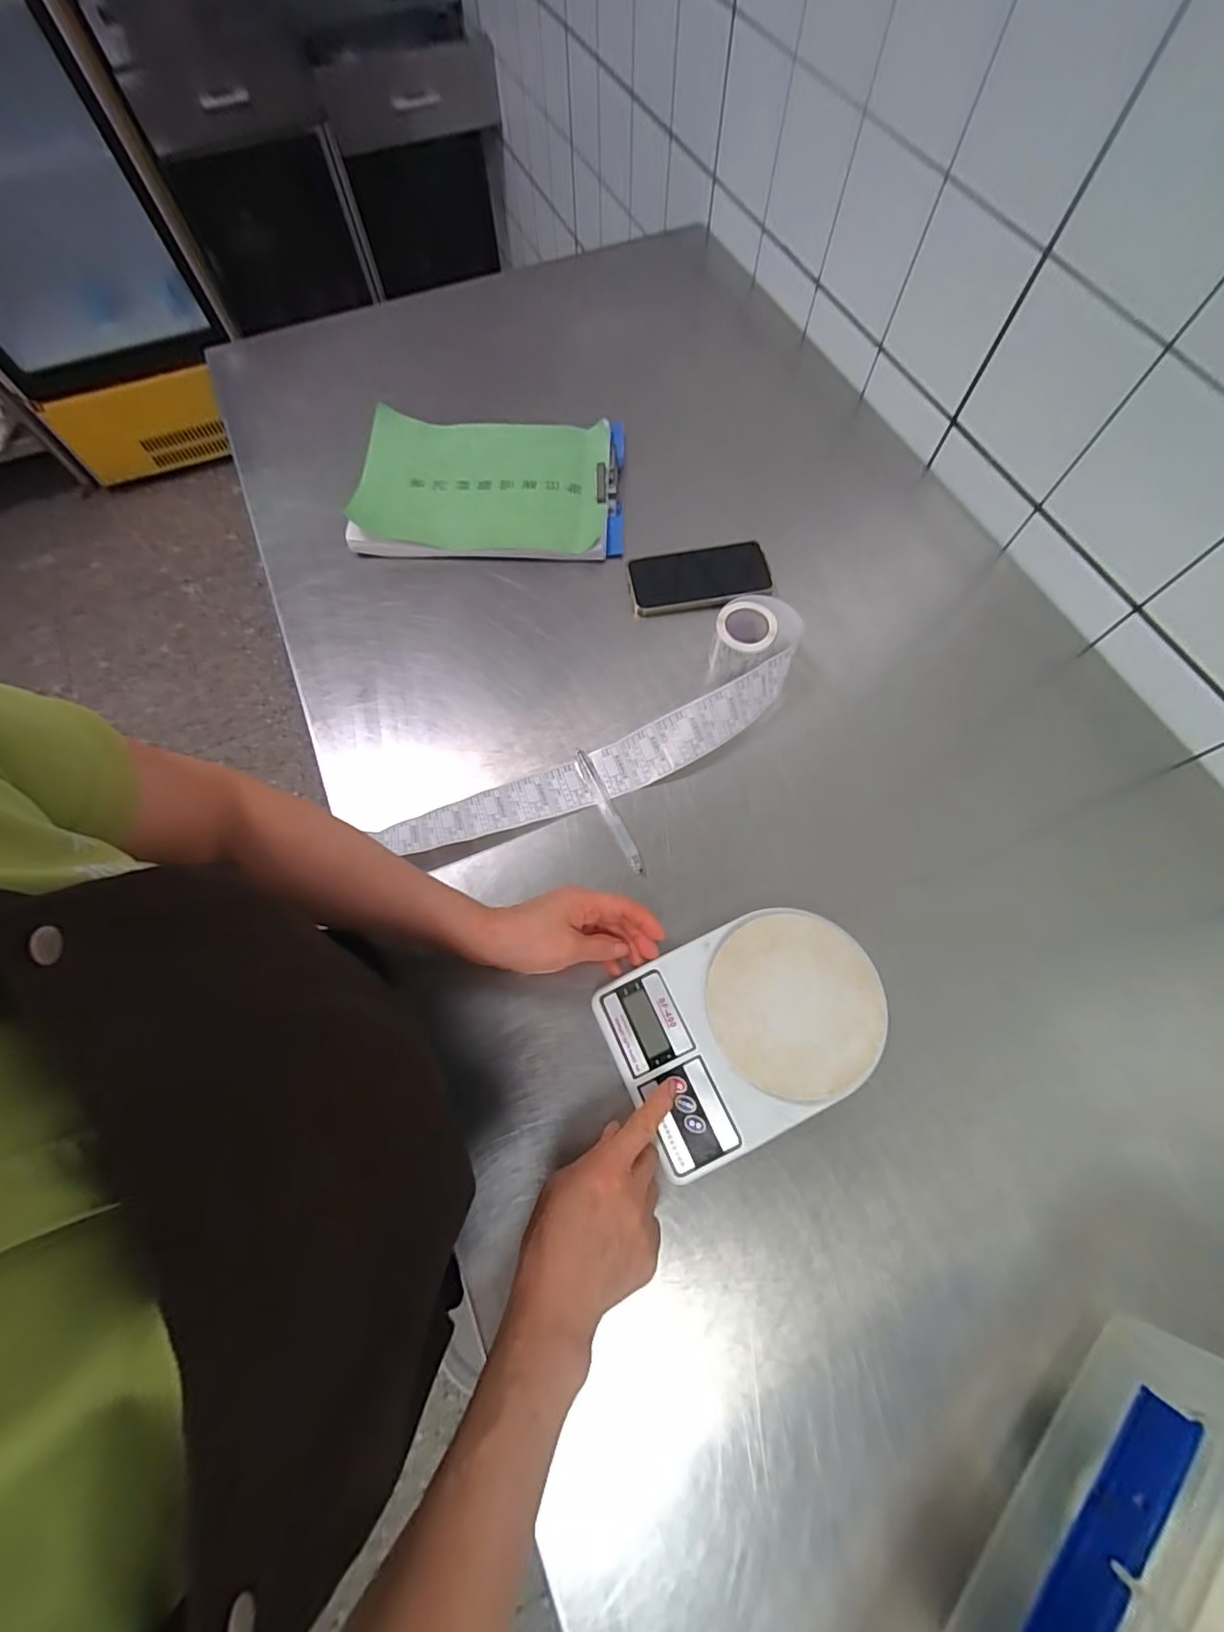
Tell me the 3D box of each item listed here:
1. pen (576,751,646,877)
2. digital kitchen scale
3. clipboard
[{"bbox_3d":[-0.002,-0.005,0.505,0.014,0.011,0.131,-27,72,-8],"label":"pen"},{"bbox_3d":[0.105,0.166,0.432,0.204,0.032,0.151,-23,72,-7],"label":"digital kitchen scale"},{"bbox_3d":[-0.137,-0.382,0.637,0.290,0.024,0.209,2,71,1],"label":"clipboard"}]

